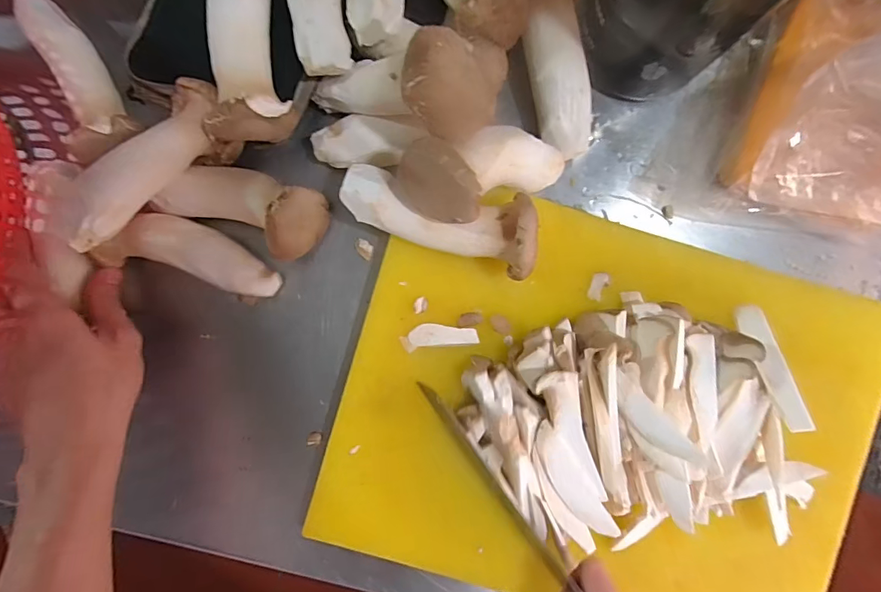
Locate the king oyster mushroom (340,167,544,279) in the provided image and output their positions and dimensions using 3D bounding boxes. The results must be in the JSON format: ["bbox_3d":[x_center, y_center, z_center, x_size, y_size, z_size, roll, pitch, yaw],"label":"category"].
[{"bbox_3d":[0.001,-0.054,0.309,0.139,0.059,0.046,19,89,-2],"label":"king oyster mushroom"}]

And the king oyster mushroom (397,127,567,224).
[{"bbox_3d":[0.037,-0.082,0.298,0.132,0.040,0.054,-19,91,-31],"label":"king oyster mushroom"}]

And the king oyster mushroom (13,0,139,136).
[{"bbox_3d":[-0.264,-0.165,0.324,0.030,0.026,0.122,-34,91,-2],"label":"king oyster mushroom"}]

